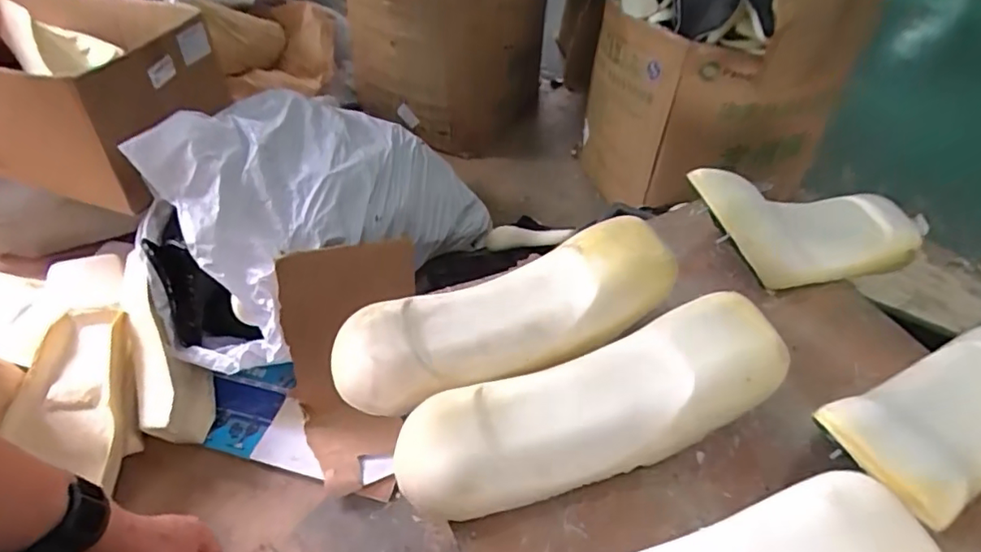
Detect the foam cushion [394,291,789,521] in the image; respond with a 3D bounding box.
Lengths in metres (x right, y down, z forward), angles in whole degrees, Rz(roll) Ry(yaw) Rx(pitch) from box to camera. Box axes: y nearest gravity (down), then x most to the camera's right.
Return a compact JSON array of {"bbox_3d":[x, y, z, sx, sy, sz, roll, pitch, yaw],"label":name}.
[{"bbox_3d":[0.116,0.157,0.721,0.481,0.140,0.158,-12,49,-13],"label":"foam cushion"}]

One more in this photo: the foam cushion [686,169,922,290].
[{"bbox_3d":[0.536,-0.080,0.986,0.468,0.127,0.185,7,46,-15],"label":"foam cushion"}]

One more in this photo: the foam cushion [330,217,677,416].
[{"bbox_3d":[0.016,0.054,0.829,0.502,0.101,0.164,-20,50,-3],"label":"foam cushion"}]

